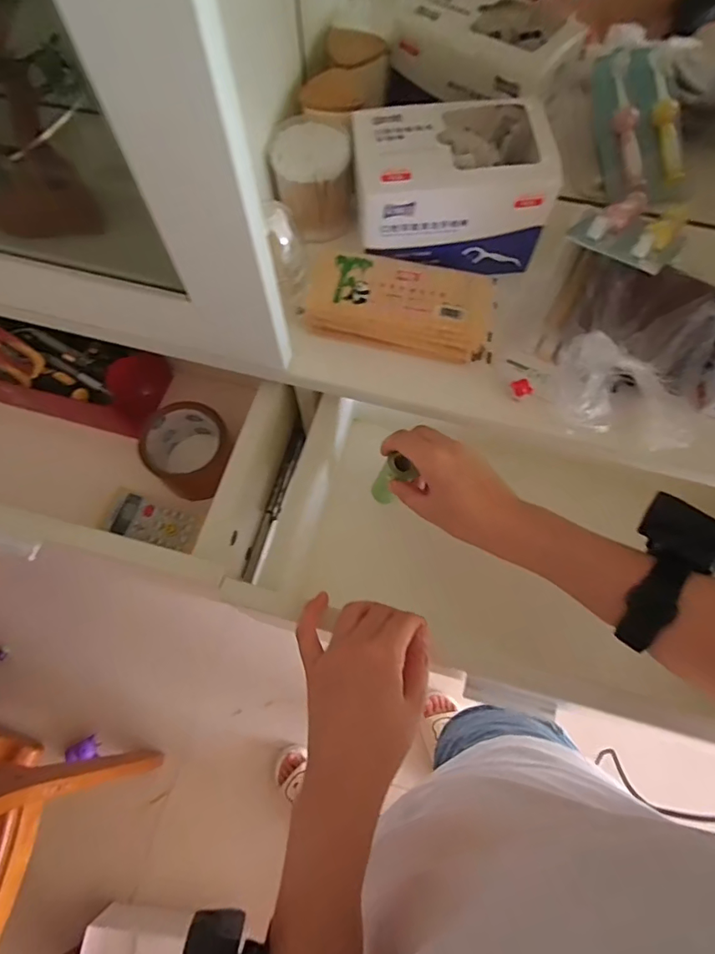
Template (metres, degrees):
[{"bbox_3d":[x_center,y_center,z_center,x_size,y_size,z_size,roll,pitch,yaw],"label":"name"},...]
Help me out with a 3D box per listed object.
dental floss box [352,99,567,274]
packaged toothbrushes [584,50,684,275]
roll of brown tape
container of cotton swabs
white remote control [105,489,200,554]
[{"bbox_3d":[0.078,-0.260,0.438,0.158,0.093,0.122,-5,69,-2],"label":"dental floss box"},{"bbox_3d":[0.286,-0.359,0.510,0.076,0.028,0.153,-12,88,6],"label":"packaged toothbrushes"},{"bbox_3d":[-0.186,-0.029,0.550,0.095,0.062,0.087,0,69,0],"label":"roll of brown tape"},{"bbox_3d":[-0.042,-0.281,0.463,0.069,0.072,0.083,-9,69,-4],"label":"container of cotton swabs"},{"bbox_3d":[-0.211,0.046,0.516,0.093,0.011,0.044,15,69,5],"label":"white remote control"}]

